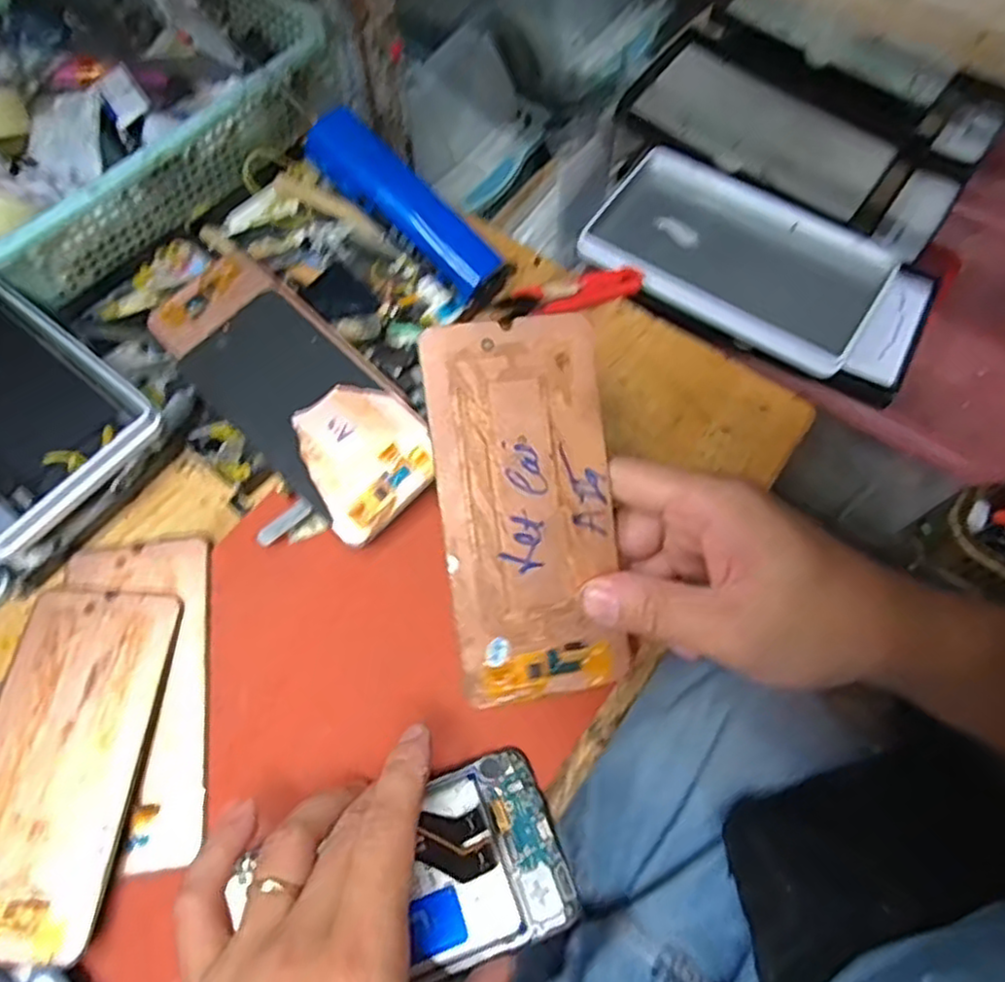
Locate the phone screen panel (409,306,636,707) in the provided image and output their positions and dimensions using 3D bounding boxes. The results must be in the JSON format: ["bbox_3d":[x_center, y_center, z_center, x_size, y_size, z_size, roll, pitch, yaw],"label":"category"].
[{"bbox_3d":[0.010,0.007,0.280,0.069,0.004,0.149,-9,95,-10],"label":"phone screen panel"}]

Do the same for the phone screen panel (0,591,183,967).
[{"bbox_3d":[-0.194,0.117,0.310,0.071,0.007,0.149,5,59,-3],"label":"phone screen panel"}]

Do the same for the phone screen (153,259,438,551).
[{"bbox_3d":[-0.111,-0.056,0.378,0.073,0.013,0.183,-42,72,-18],"label":"phone screen"}]

